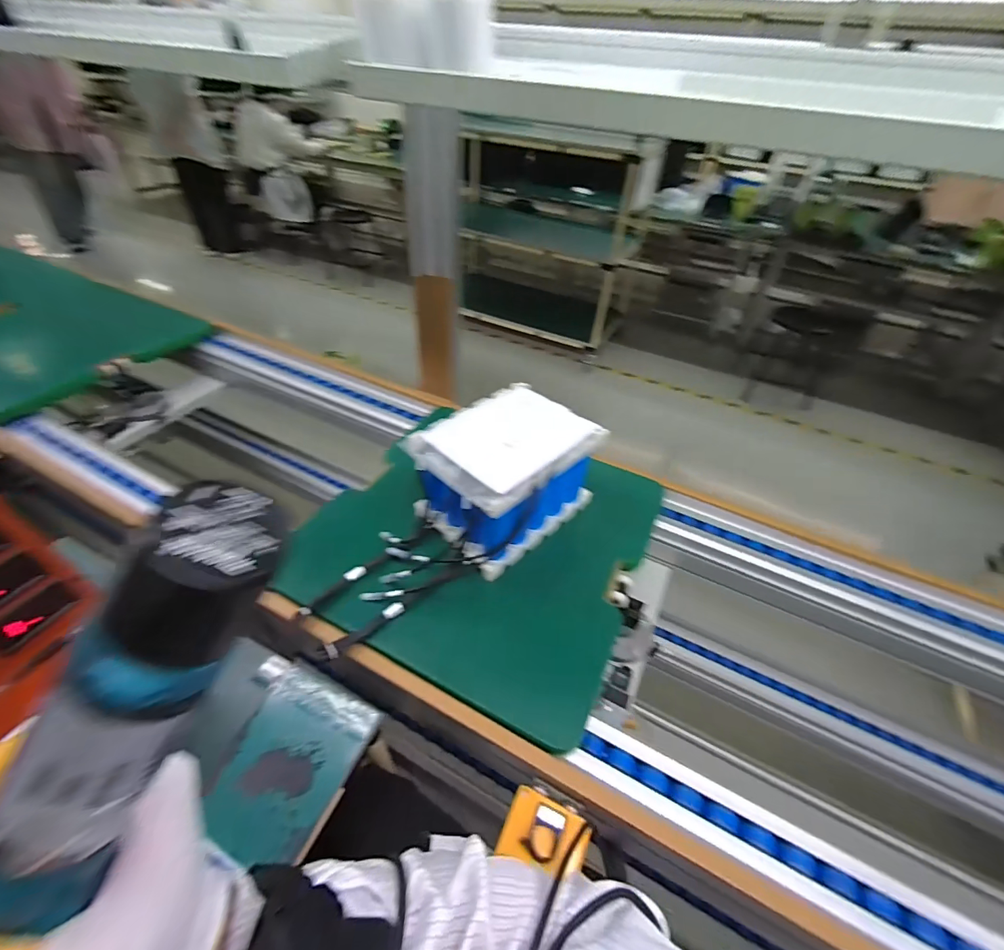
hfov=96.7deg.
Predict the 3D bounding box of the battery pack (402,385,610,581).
[{"bbox_3d":[0.005,-0.001,0.676,0.185,0.164,0.247,35,51,28],"label":"battery pack"}]

